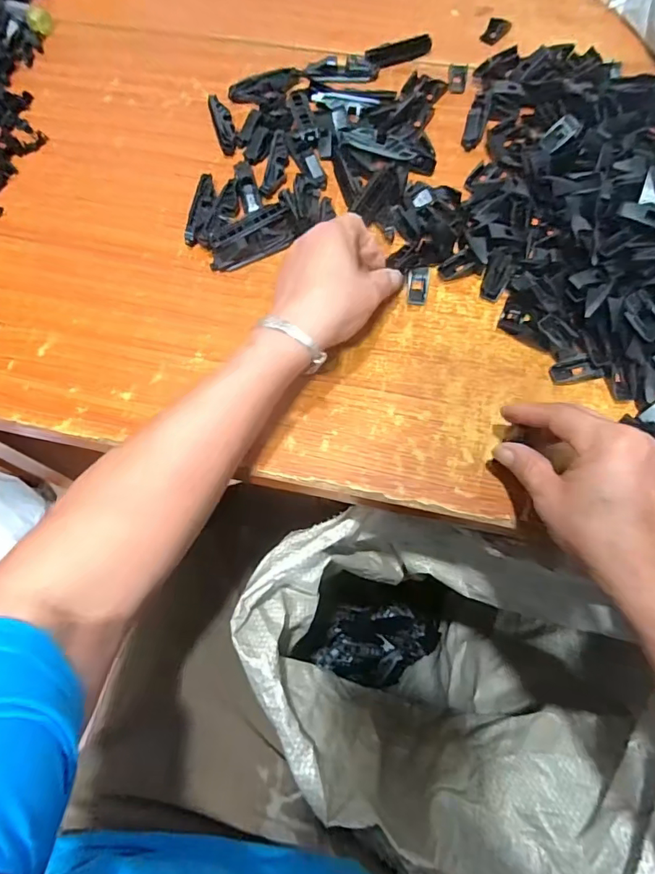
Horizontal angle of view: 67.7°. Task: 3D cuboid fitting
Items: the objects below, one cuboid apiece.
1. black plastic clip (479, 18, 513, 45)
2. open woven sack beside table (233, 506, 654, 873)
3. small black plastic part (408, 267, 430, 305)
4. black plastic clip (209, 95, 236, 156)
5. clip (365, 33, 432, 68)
[{"bbox_3d":[0.190,-0.459,0.552,0.023,0.007,0.042,27,71,12],"label":"black plastic clip"},{"bbox_3d":[0.099,0.285,0.608,0.335,0.509,0.257,20,71,9],"label":"open woven sack beside table"},{"bbox_3d":[0.080,-0.132,0.427,0.019,0.010,0.033,6,68,4],"label":"small black plastic part"},{"bbox_3d":[-0.107,-0.322,0.502,0.020,0.011,0.066,-15,83,-5],"label":"black plastic clip"},{"bbox_3d":[0.079,-0.424,0.536,0.075,0.013,0.019,-17,69,-6],"label":"clip"}]

